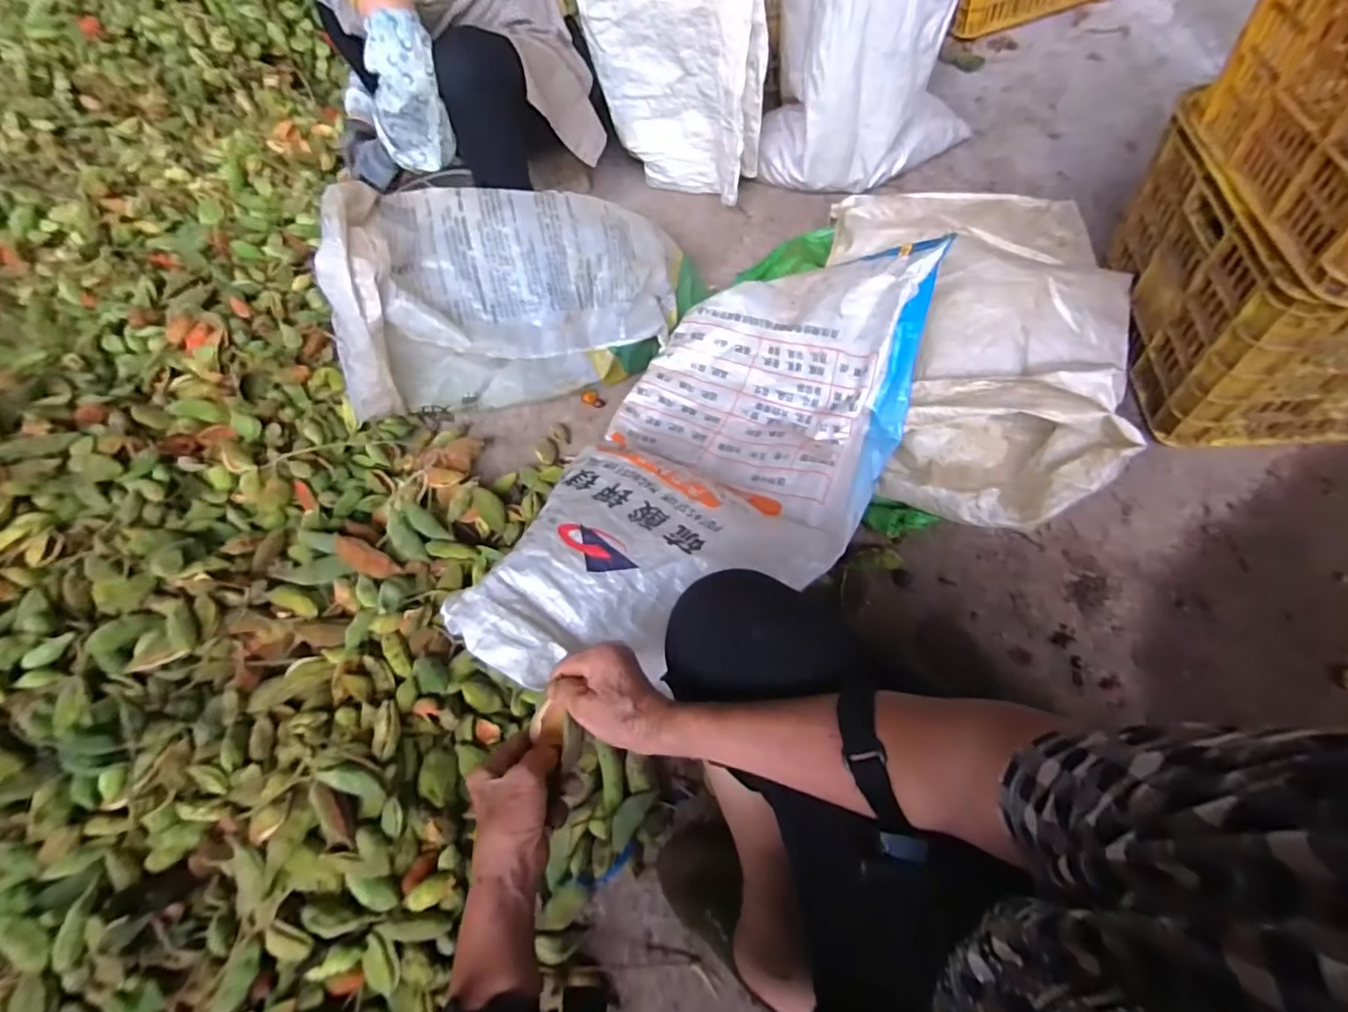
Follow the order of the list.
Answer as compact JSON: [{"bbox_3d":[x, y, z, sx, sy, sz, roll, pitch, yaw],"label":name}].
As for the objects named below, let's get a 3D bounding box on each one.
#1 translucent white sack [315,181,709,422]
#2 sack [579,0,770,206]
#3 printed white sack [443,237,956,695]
[{"bbox_3d":[-0.272,-0.383,1.015,0.589,0.334,0.283,-16,60,3],"label":"translucent white sack"},{"bbox_3d":[-0.009,-0.927,1.216,0.456,0.404,0.128,36,74,26],"label":"sack"},{"bbox_3d":[0.052,-0.087,0.797,0.422,0.255,0.776,30,57,17],"label":"printed white sack"}]

